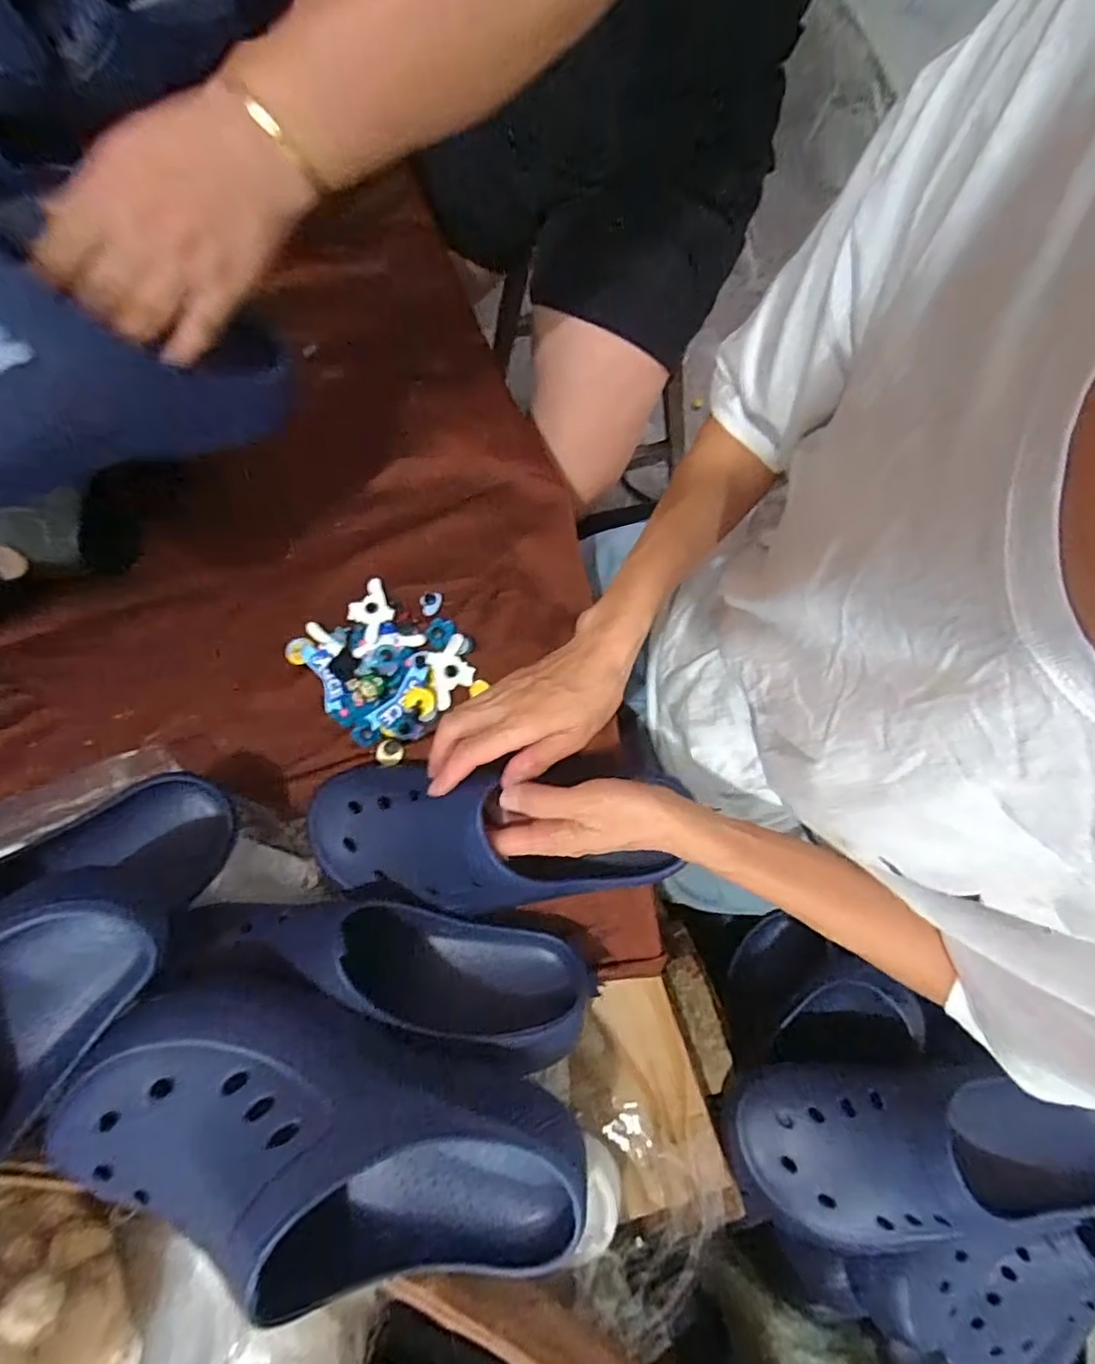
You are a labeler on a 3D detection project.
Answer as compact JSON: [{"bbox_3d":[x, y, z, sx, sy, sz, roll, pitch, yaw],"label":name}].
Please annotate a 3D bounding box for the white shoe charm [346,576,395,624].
[{"bbox_3d":[-0.154,-0.066,0.513,0.037,0.016,0.044,-27,80,-4],"label":"white shoe charm"}]

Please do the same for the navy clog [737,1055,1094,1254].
[{"bbox_3d":[0.258,0.316,0.395,0.234,0.080,0.097,-7,79,0],"label":"navy clog"}]

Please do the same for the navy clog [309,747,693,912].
[{"bbox_3d":[-0.048,0.109,0.432,0.255,0.084,0.103,3,79,9],"label":"navy clog"}]

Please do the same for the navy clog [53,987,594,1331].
[{"bbox_3d":[-0.117,0.247,0.312,0.277,0.085,0.113,18,80,4],"label":"navy clog"}]

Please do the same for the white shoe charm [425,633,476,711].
[{"bbox_3d":[-0.080,-0.009,0.494,0.034,0.015,0.054,-15,80,-2],"label":"white shoe charm"}]

